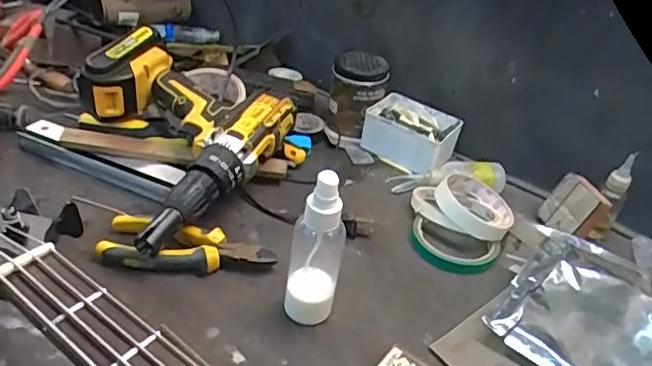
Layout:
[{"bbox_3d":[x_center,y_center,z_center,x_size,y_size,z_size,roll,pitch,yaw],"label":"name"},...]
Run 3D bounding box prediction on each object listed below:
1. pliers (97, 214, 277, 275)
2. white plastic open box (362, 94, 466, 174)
[{"bbox_3d":[-0.122,0.056,0.506,0.148,0.025,0.052,5,35,-5],"label":"pliers"},{"bbox_3d":[0.107,-0.061,0.703,0.110,0.045,0.082,25,39,24],"label":"white plastic open box"}]

